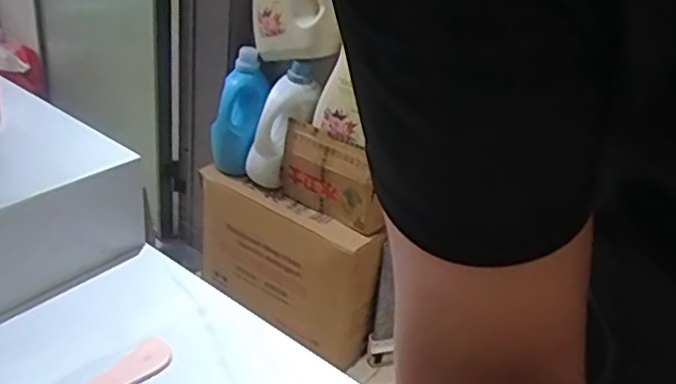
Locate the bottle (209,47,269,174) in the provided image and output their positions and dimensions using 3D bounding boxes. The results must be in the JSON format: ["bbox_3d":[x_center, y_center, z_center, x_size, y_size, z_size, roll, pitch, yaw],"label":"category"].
[{"bbox_3d":[-0.239,-0.196,1.583,0.081,0.302,0.126,14,3,11],"label":"bottle"}]

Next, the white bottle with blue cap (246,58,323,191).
[{"bbox_3d":[-0.134,-0.153,1.521,0.089,0.300,0.080,32,13,35],"label":"white bottle with blue cap"}]

